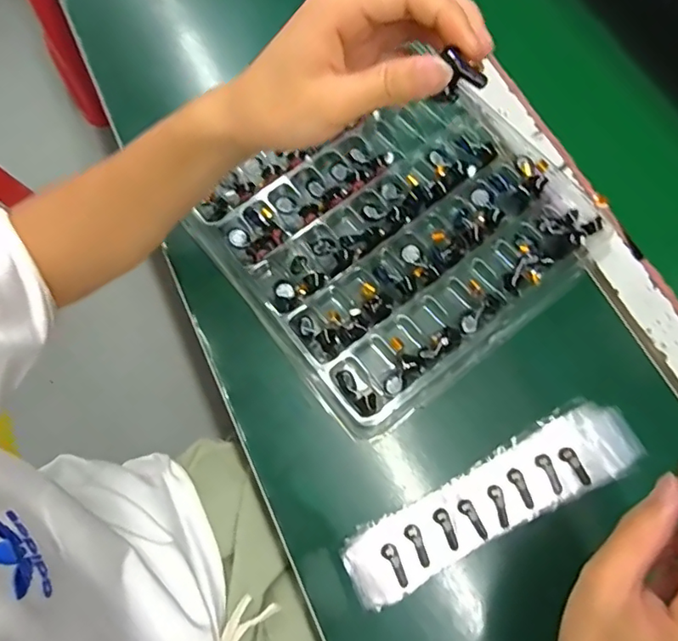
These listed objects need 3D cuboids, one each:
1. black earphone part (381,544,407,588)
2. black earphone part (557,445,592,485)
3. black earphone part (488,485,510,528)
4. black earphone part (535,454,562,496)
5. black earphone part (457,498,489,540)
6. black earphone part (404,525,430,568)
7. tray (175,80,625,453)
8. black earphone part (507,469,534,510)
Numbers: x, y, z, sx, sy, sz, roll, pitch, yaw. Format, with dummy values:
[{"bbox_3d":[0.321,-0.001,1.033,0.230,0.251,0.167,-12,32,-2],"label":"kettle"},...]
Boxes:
[{"bbox_3d":[0.037,0.156,0.340,0.010,0.007,0.027,-32,74,-11],"label":"black earphone part"},{"bbox_3d":[0.159,0.098,0.357,0.009,0.007,0.027,-33,74,-11],"label":"black earphone part"},{"bbox_3d":[0.108,0.123,0.352,0.009,0.005,0.026,-15,71,-5],"label":"black earphone part"},{"bbox_3d":[0.142,0.104,0.358,0.009,0.004,0.027,-17,72,-6],"label":"black earphone part"},{"bbox_3d":[0.090,0.130,0.350,0.010,0.004,0.026,-38,75,-12],"label":"black earphone part"},{"bbox_3d":[0.052,0.145,0.343,0.010,0.004,0.027,-30,73,-10],"label":"black earphone part"},{"bbox_3d":[0.049,-0.071,0.415,0.255,0.025,0.224,-37,74,-10],"label":"tray"},{"bbox_3d":[0.124,0.113,0.357,0.010,0.004,0.027,-28,73,-9],"label":"black earphone part"}]

